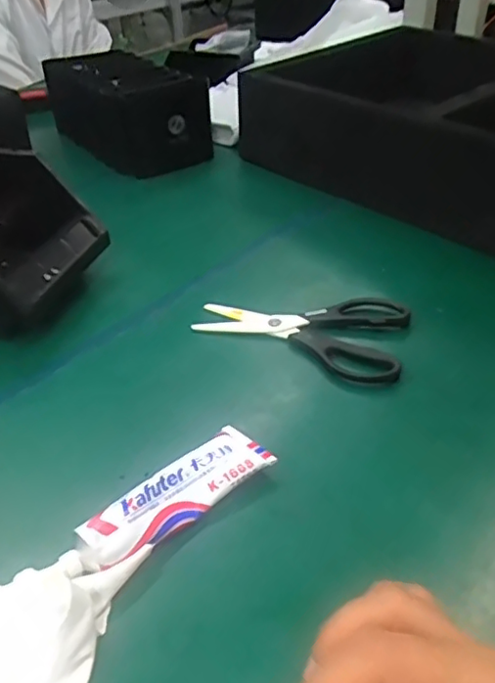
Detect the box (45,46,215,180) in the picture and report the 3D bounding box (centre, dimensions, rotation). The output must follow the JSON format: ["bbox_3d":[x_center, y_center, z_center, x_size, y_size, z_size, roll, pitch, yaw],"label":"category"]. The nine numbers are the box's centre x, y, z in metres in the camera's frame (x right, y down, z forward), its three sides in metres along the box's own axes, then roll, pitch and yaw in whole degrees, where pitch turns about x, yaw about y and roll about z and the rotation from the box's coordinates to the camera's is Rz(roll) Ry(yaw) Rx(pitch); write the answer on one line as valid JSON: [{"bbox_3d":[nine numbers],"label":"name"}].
[{"bbox_3d":[-0.177,-0.333,0.871,0.132,0.102,0.251,-27,44,-28],"label":"box"}]

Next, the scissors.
[{"bbox_3d":[0.046,-0.014,0.539,0.182,0.011,0.100,11,40,16],"label":"scissors"}]

